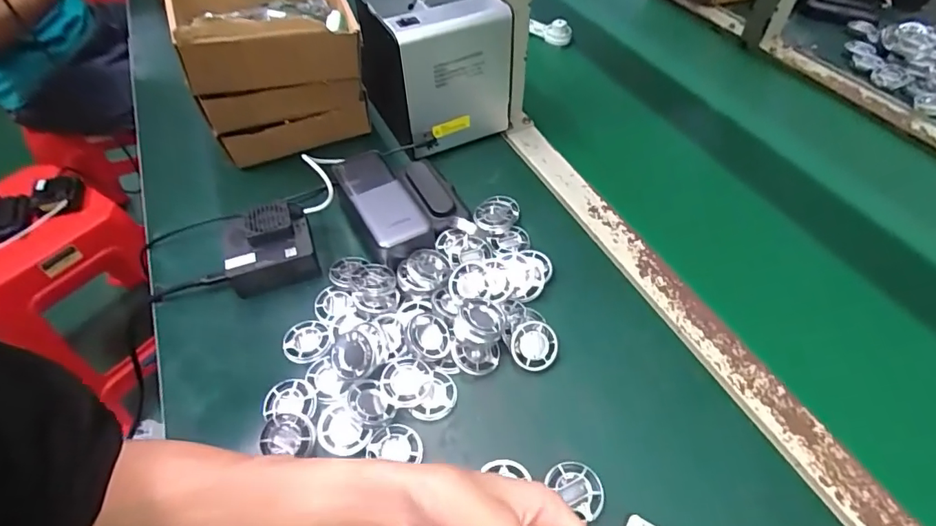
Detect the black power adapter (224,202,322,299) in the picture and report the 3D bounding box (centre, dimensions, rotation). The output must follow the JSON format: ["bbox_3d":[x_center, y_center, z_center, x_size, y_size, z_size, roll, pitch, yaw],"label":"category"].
[{"bbox_3d":[-0.186,-0.017,0.467,0.079,0.042,0.070,-17,51,-12],"label":"black power adapter"}]

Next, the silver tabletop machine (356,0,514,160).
[{"bbox_3d":[-0.042,-0.217,0.564,0.150,0.149,0.118,-22,52,-16],"label":"silver tabletop machine"}]

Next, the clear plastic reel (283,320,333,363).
[{"bbox_3d":[-0.135,0.066,0.423,0.040,0.009,0.038,-5,49,-2],"label":"clear plastic reel"}]

